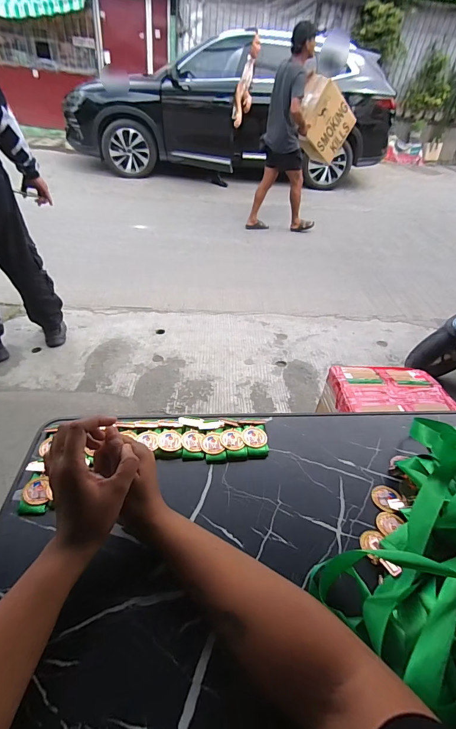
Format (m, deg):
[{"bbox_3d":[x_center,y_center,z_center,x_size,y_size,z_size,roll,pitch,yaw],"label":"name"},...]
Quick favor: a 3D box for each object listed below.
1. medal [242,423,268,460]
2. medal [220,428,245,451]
[{"bbox_3d":[0.040,0.113,0.527,0.038,0.009,0.060,3,41,-6],"label":"medal"},{"bbox_3d":[0.006,0.110,0.522,0.033,0.004,0.042,-3,42,-12],"label":"medal"}]

